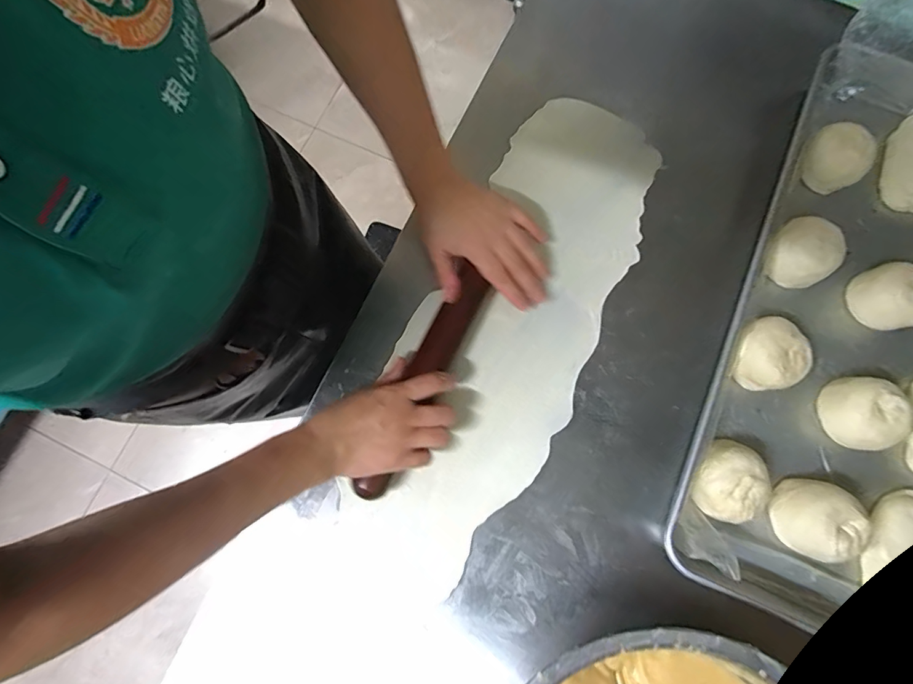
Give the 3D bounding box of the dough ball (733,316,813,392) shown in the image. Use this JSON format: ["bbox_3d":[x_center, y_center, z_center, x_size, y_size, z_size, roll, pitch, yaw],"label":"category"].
[{"bbox_3d":[0.305,0.014,0.454,0.063,0.050,0.066,0,79,1],"label":"dough ball"}]

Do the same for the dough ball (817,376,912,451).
[{"bbox_3d":[0.391,0.068,0.438,0.061,0.048,0.071,-8,79,0],"label":"dough ball"}]

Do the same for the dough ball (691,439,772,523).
[{"bbox_3d":[0.255,0.130,0.429,0.062,0.047,0.078,35,82,8],"label":"dough ball"}]

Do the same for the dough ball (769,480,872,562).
[{"bbox_3d":[0.330,0.163,0.418,0.061,0.050,0.066,0,79,1],"label":"dough ball"}]

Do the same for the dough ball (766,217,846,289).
[{"bbox_3d":[0.360,-0.094,0.470,0.067,0.049,0.067,-24,79,-3],"label":"dough ball"}]

